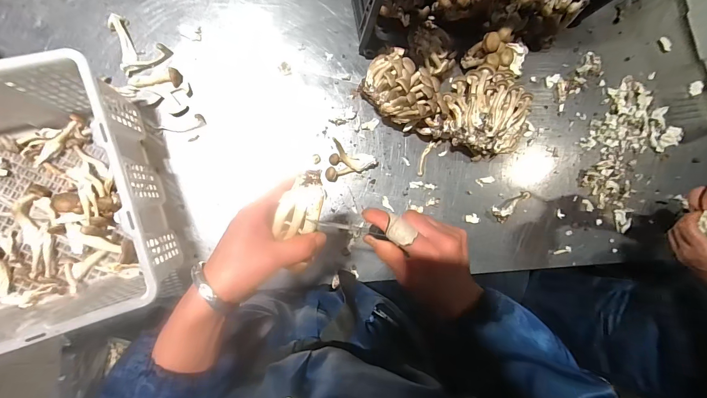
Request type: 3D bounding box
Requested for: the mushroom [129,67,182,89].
[{"bbox_3d":[-0.348,-0.211,0.567,0.087,0.020,0.030,-3,89,-8],"label":"mushroom"}]

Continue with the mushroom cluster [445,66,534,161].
[{"bbox_3d":[0.249,-0.157,0.606,0.168,0.109,0.149,4,91,-8],"label":"mushroom cluster"}]

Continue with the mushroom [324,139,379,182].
[{"bbox_3d":[-0.002,-0.064,0.613,0.090,0.024,0.073,12,87,-8],"label":"mushroom"}]

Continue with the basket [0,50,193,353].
[{"bbox_3d":[-0.541,0.026,0.461,0.477,0.152,0.364,-16,94,-7],"label":"basket"}]

